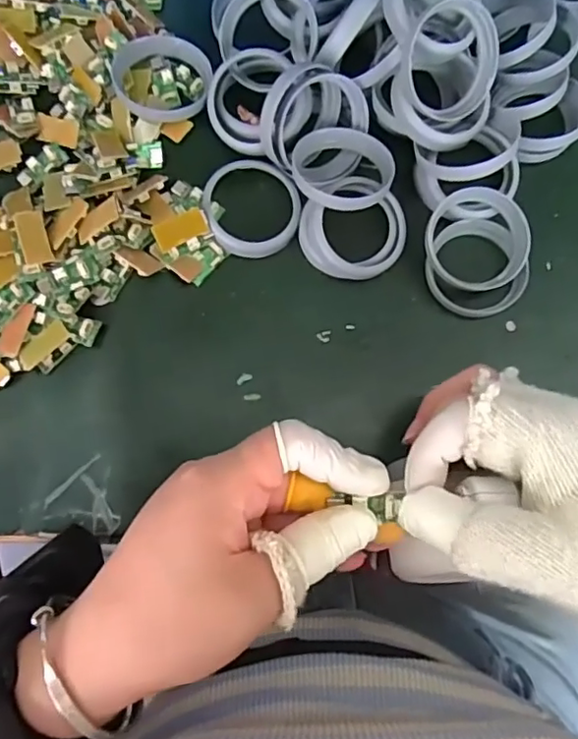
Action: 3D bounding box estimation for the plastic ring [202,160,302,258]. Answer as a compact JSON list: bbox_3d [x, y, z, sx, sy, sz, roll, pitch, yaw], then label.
[{"bbox_3d":[-0.022,-0.098,0.354,0.056,0.013,0.058,0,80,-1],"label":"plastic ring"}]

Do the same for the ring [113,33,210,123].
[{"bbox_3d":[-0.077,-0.179,0.358,0.058,0.012,0.059,0,80,-1],"label":"ring"}]

